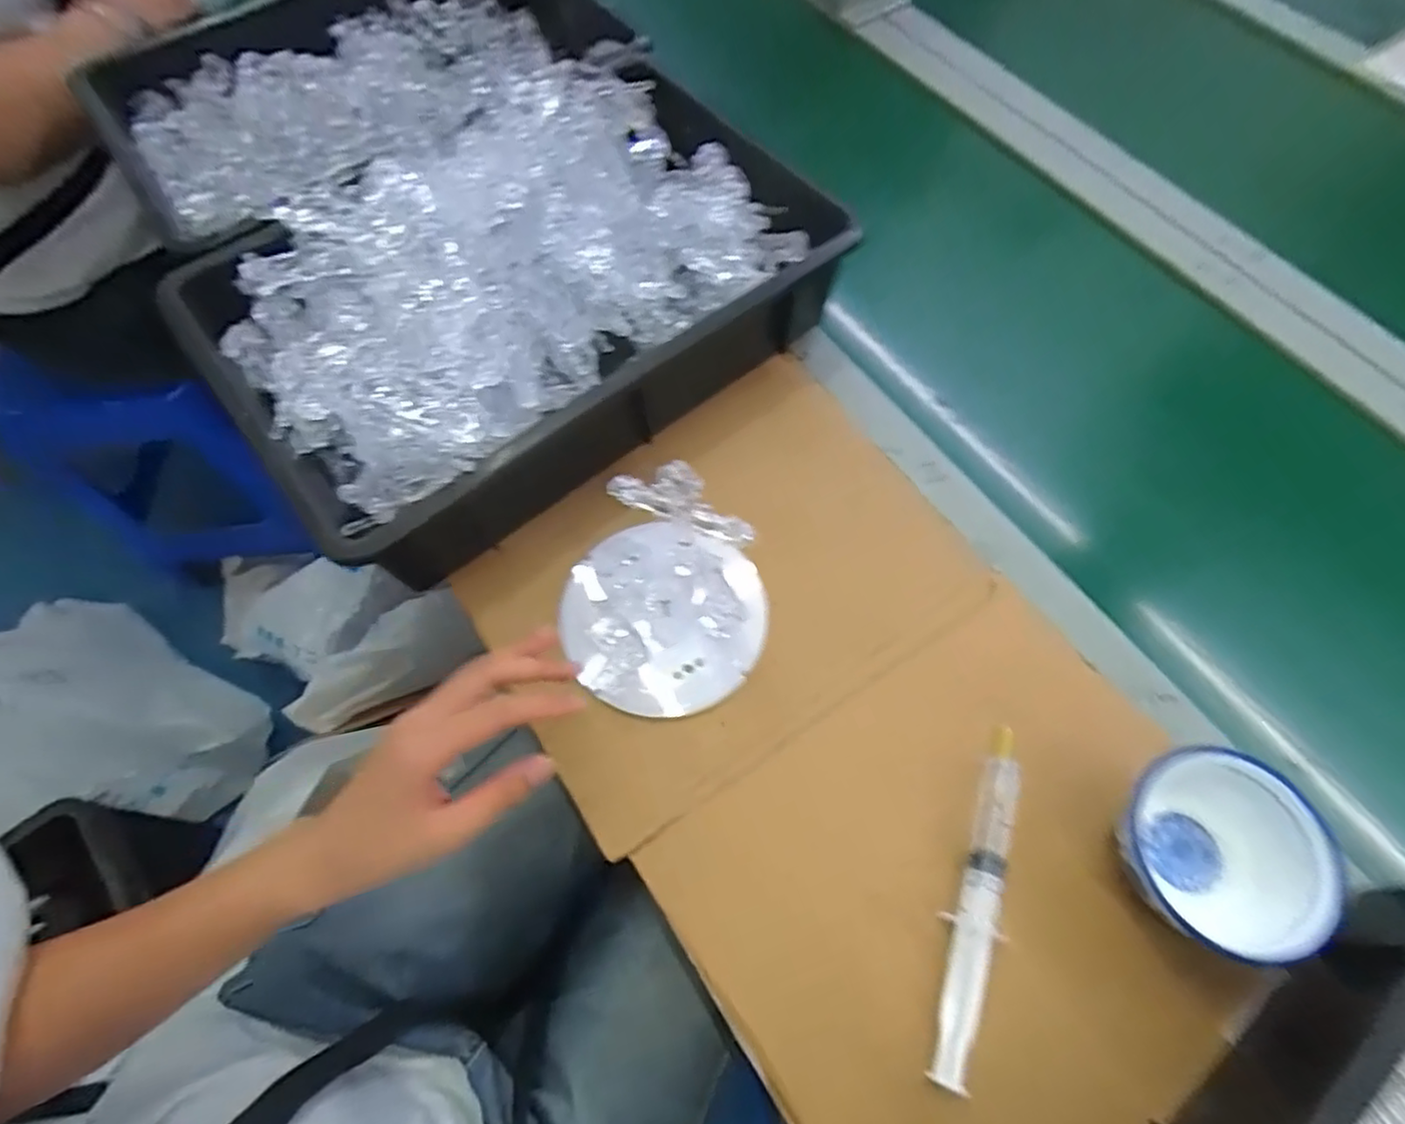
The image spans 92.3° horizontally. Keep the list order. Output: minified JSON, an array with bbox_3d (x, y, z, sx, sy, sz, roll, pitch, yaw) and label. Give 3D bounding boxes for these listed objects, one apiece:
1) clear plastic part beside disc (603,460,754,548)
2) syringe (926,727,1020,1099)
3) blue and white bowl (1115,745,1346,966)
[{"bbox_3d":[-0.013,-0.034,0.365,0.085,0.049,0.013,22,67,10],"label":"clear plastic part beside disc"},{"bbox_3d":[0.150,0.180,0.364,0.024,0.015,0.179,22,67,10],"label":"syringe"},{"bbox_3d":[0.268,0.155,0.357,0.091,0.052,0.099,0,65,0],"label":"blue and white bowl"}]

